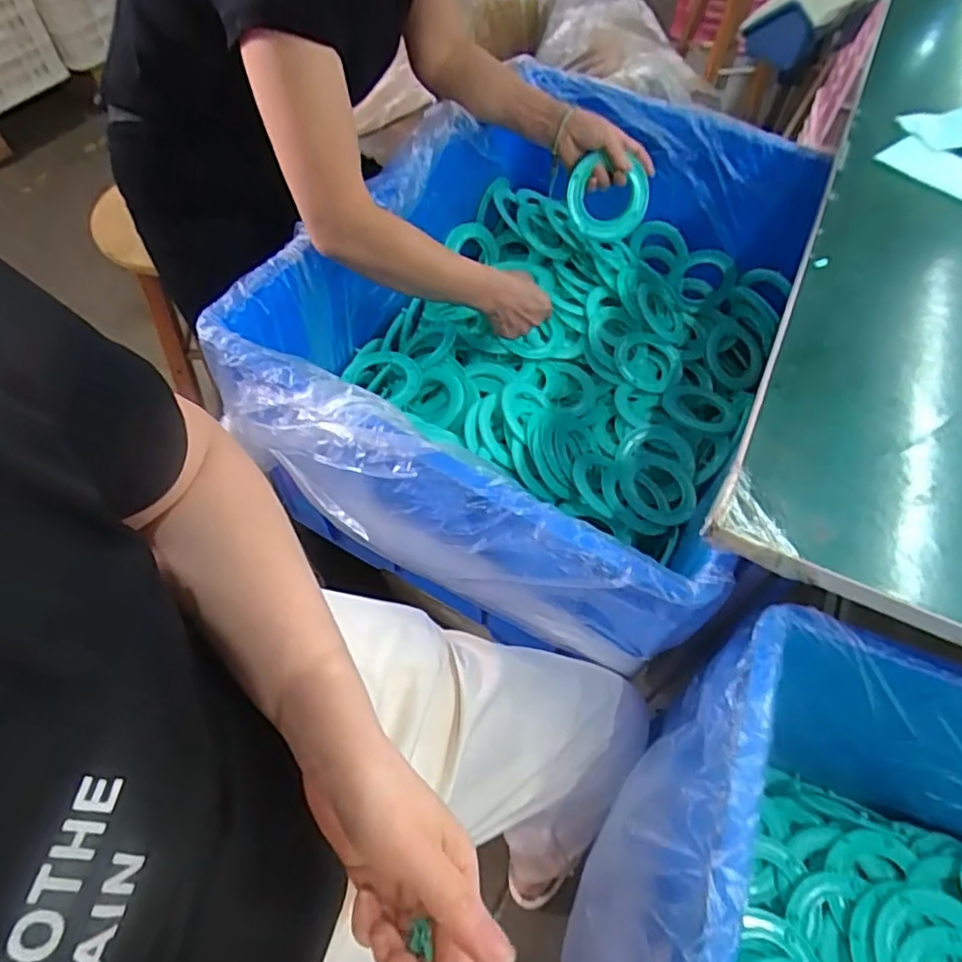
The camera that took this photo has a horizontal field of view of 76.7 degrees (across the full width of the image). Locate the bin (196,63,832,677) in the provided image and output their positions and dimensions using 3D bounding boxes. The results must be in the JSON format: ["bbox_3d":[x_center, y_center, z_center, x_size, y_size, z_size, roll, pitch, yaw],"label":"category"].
[{"bbox_3d":[0.102,-0.205,0.797,0.546,0.305,0.787,23,59,12],"label":"bin"}]

